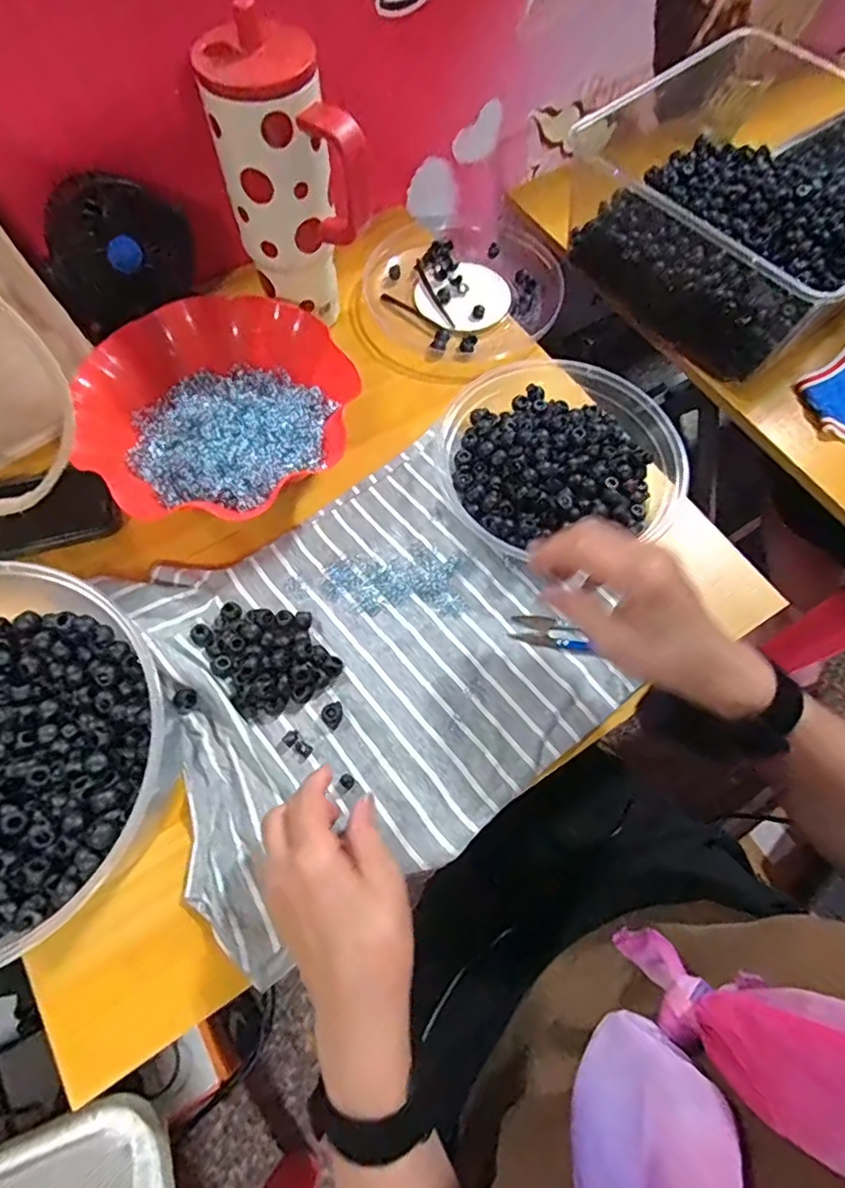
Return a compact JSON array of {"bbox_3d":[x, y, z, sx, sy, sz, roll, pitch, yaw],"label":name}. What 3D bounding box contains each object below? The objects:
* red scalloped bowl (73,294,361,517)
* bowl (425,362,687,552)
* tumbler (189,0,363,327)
[{"bbox_3d":[-0.170,-0.158,0.507,0.211,0.058,0.210,0,66,-1],"label":"red scalloped bowl"},{"bbox_3d":[0.113,-0.122,0.508,0.196,0.037,0.177,-12,66,-6],"label":"bowl"},{"bbox_3d":[-0.104,-0.314,0.489,0.101,0.216,0.088,-16,67,-8],"label":"tumbler"}]

